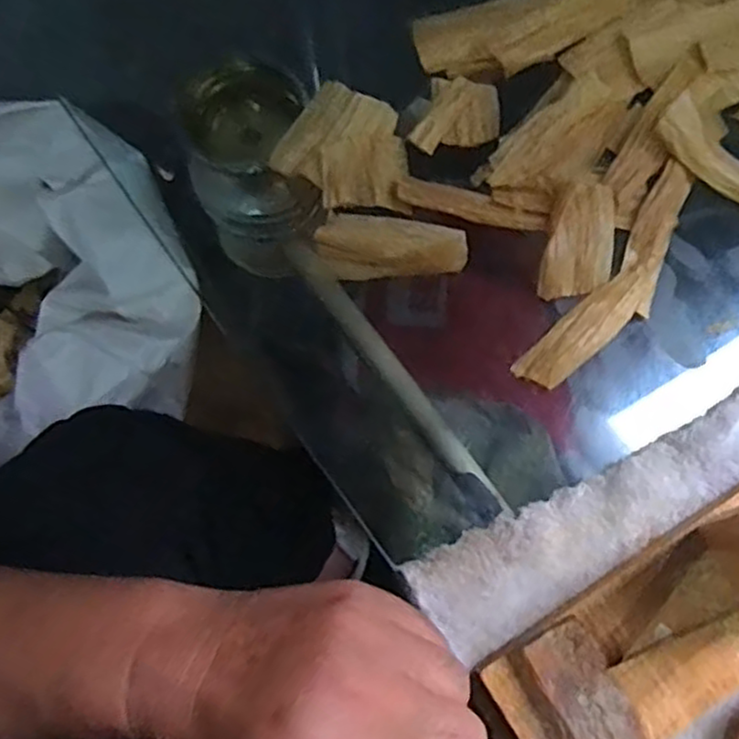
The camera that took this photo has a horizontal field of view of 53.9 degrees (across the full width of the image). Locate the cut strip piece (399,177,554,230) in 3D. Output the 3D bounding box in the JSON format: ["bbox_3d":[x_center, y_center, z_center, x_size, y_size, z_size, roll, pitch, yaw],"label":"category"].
[{"bbox_3d":[0.051,-0.082,0.360,0.075,0.005,0.016,14,76,5],"label":"cut strip piece"}]

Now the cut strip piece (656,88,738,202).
[{"bbox_3d":[0.173,-0.099,0.352,0.078,0.010,0.022,39,79,-2],"label":"cut strip piece"}]

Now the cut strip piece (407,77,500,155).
[{"bbox_3d":[0.045,-0.132,0.374,0.044,0.011,0.040,4,75,3],"label":"cut strip piece"}]

